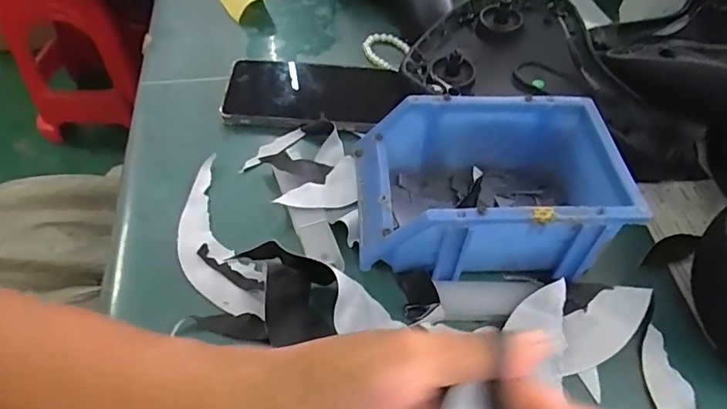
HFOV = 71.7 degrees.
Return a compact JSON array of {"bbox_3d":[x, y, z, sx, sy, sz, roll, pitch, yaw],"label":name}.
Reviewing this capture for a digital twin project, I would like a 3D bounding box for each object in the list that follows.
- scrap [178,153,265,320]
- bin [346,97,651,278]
[{"bbox_3d":[-0.115,0.025,0.371,0.048,0.009,0.150,-20,53,-19],"label":"scrap"},{"bbox_3d":[0.085,-0.012,0.368,0.174,0.074,0.118,0,49,-3],"label":"bin"}]

